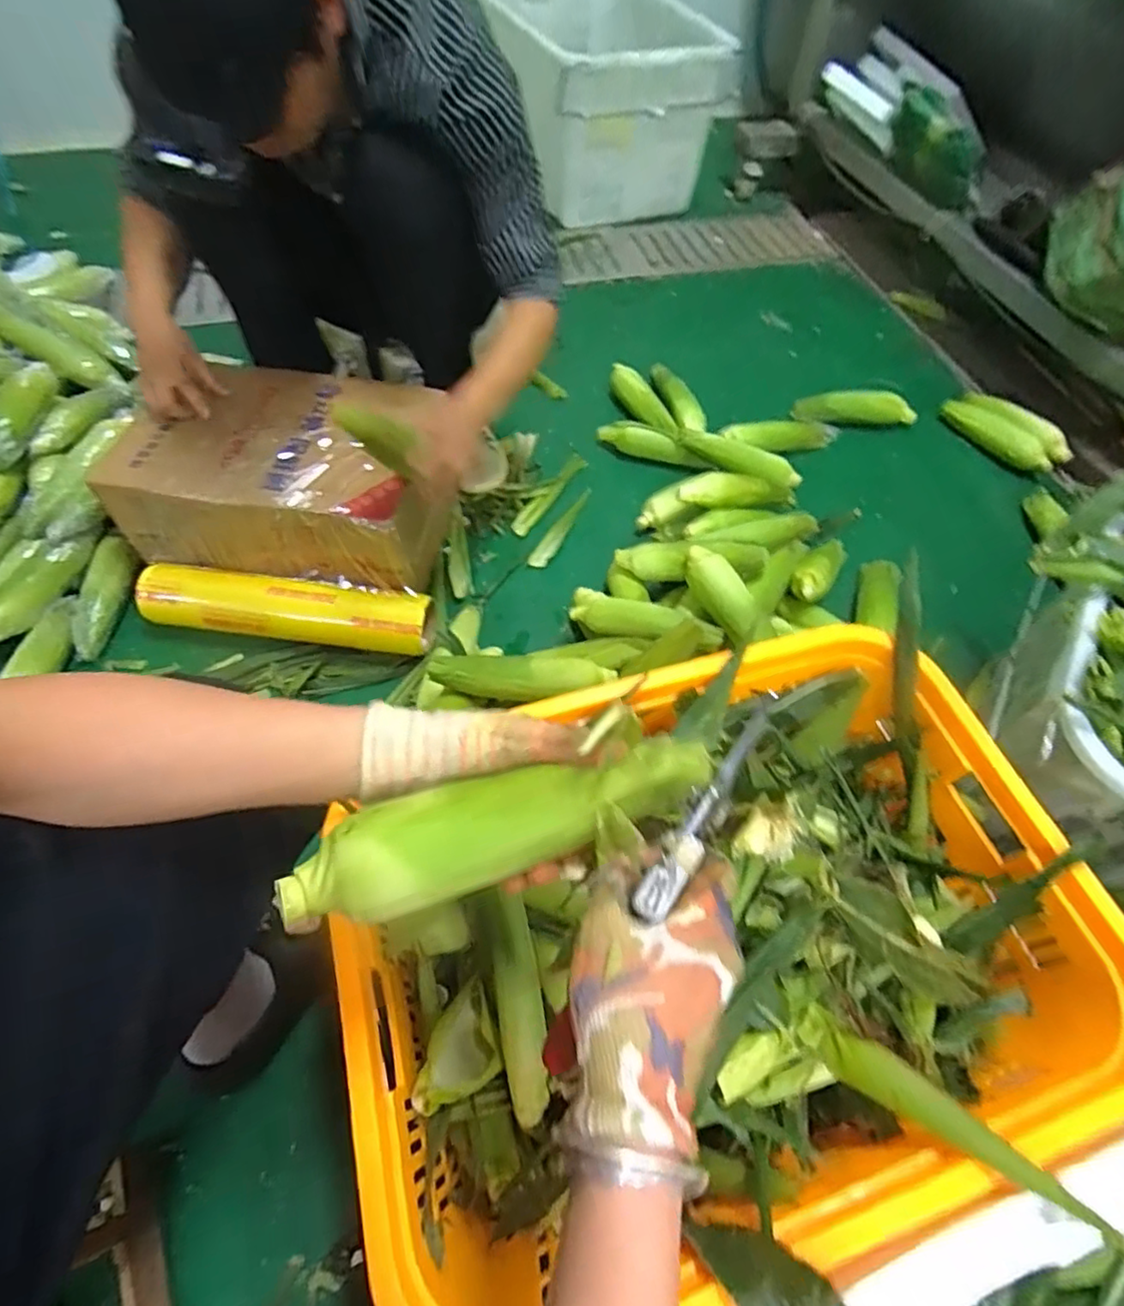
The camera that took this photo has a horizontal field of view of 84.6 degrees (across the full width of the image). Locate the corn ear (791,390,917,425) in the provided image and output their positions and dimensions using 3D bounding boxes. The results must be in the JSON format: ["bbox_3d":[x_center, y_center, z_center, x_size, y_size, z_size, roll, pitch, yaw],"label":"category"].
[{"bbox_3d":[0.609,-0.509,1.279,0.262,0.053,0.058,0,57,-4],"label":"corn ear"}]

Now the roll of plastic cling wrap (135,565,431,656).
[{"bbox_3d":[-0.410,-0.067,0.921,0.423,0.073,0.078,6,57,0],"label":"roll of plastic cling wrap"}]

